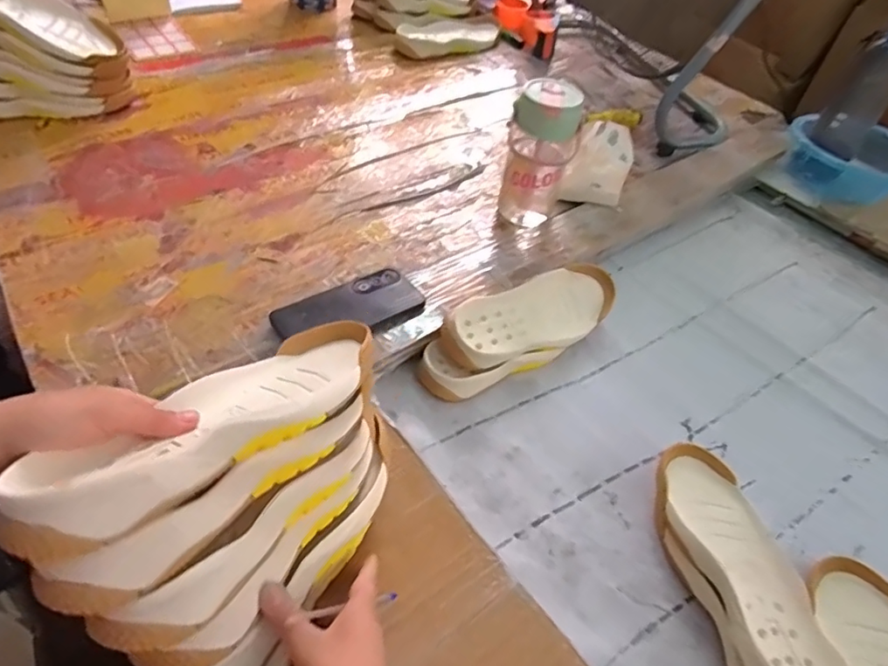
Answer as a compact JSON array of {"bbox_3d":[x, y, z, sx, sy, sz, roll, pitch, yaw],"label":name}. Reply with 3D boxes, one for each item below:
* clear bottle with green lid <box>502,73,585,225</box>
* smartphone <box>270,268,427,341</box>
[{"bbox_3d":[0.127,-0.230,0.755,0.088,0.200,0.084,12,48,4],"label":"clear bottle with green lid"},{"bbox_3d":[-0.110,-0.026,0.633,0.162,0.018,0.076,-25,59,-20],"label":"smartphone"}]

